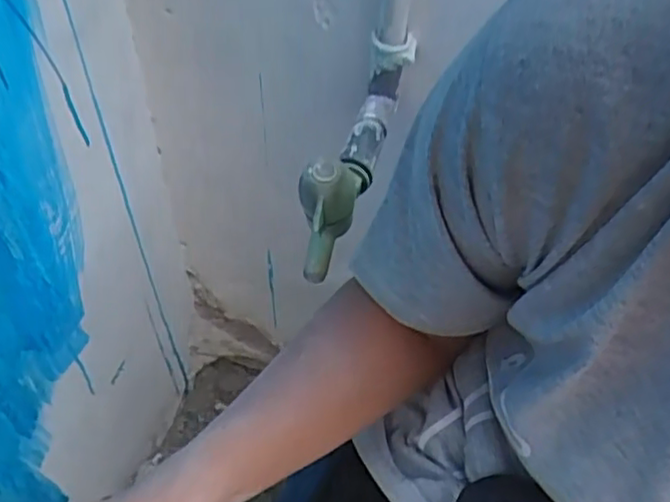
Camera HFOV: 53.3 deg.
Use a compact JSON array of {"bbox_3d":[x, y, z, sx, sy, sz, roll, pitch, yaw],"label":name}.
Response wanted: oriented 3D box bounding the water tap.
[{"bbox_3d":[0.018,-0.079,0.505,0.031,0.085,0.195,16,52,10],"label":"water tap"}]

